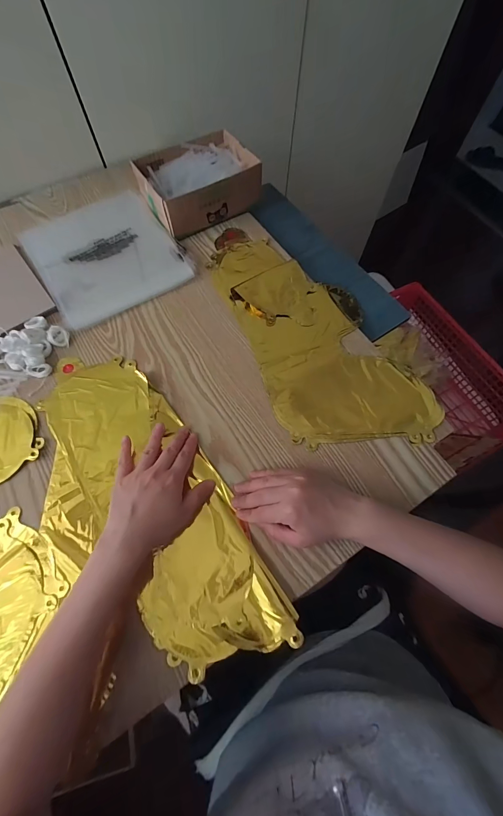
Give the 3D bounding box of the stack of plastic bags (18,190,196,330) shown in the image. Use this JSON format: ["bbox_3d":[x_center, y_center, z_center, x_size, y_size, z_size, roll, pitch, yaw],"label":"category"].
[{"bbox_3d":[-0.246,-0.265,0.527,0.209,0.014,0.255,-31,71,-13],"label":"stack of plastic bags"}]

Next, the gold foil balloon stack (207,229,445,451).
[{"bbox_3d":[0.079,-0.124,0.476,0.197,0.015,0.426,-25,70,-10],"label":"gold foil balloon stack"}]

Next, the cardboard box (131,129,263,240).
[{"bbox_3d":[-0.090,-0.385,0.548,0.188,0.061,0.139,-33,72,-13],"label":"cardboard box"}]

